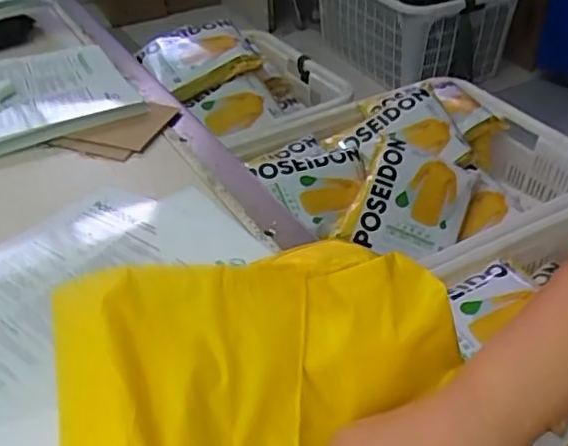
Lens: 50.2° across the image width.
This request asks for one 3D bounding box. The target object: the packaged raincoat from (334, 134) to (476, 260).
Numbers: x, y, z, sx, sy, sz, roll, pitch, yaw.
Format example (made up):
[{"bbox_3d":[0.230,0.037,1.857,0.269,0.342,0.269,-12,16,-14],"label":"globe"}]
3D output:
[{"bbox_3d":[0.280,-0.058,1.329,0.236,0.054,0.344,25,63,1],"label":"packaged raincoat"}]

